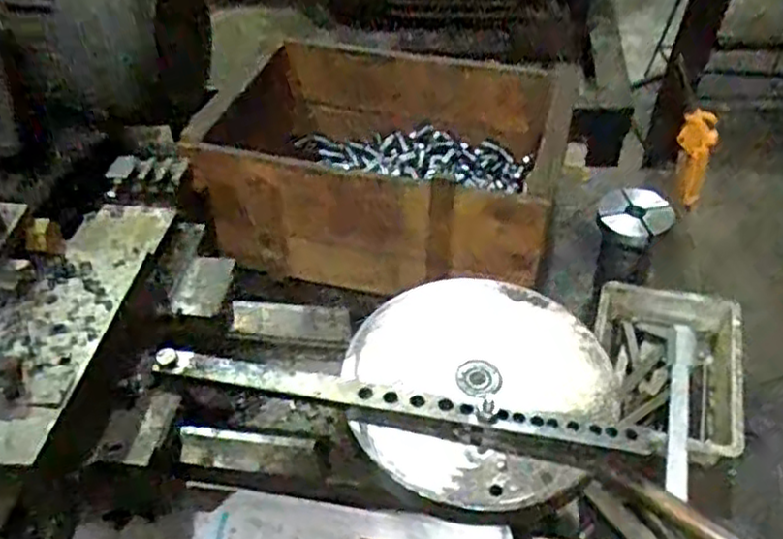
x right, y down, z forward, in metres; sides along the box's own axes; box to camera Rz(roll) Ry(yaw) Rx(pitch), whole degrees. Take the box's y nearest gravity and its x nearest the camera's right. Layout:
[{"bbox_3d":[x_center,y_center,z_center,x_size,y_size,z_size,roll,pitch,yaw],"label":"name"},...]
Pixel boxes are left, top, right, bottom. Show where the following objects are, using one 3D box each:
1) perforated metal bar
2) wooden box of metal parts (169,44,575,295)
[{"bbox_3d":[0.003,0.087,0.472,0.331,0.013,0.023,9,45,10],"label":"perforated metal bar"},{"bbox_3d":[-0.011,-0.116,0.751,0.320,0.158,0.285,5,44,7],"label":"wooden box of metal parts"}]

